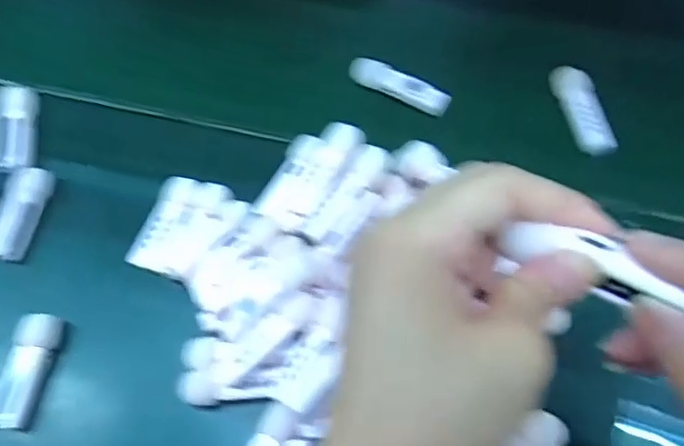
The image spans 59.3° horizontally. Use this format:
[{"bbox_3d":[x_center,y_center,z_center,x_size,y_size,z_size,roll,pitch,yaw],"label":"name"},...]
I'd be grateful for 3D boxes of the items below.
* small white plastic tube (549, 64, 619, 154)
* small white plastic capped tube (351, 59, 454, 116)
[{"bbox_3d":[0.163,-0.077,0.406,0.024,0.017,0.068,-14,61,-3],"label":"small white plastic tube"},{"bbox_3d":[0.040,-0.097,0.426,0.075,0.013,0.017,28,67,18],"label":"small white plastic capped tube"}]

